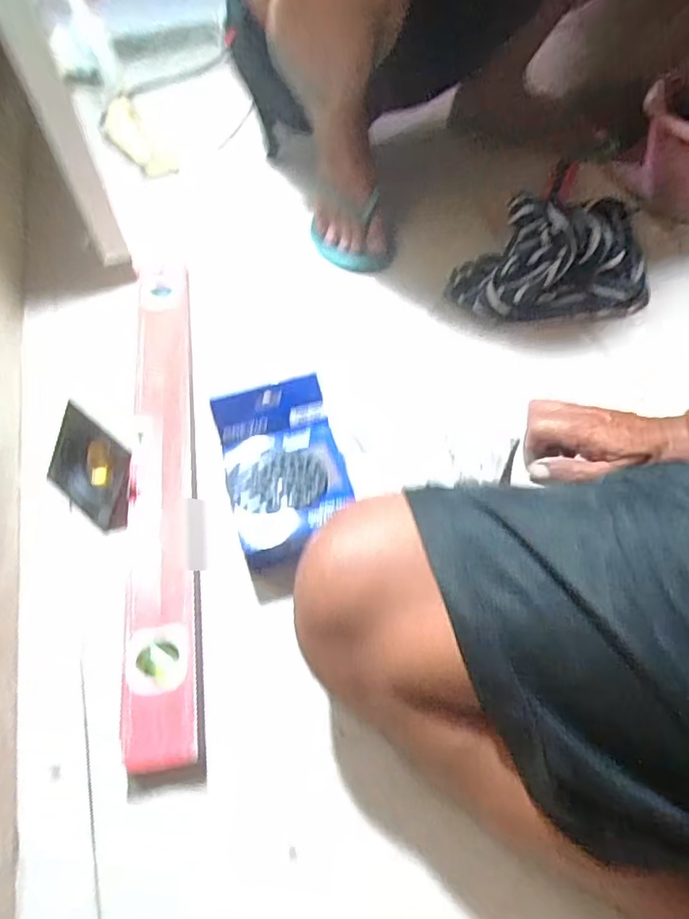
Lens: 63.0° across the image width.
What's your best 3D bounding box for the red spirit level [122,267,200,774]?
[{"bbox_3d":[-0.184,-0.009,0.565,0.081,0.031,0.573,-10,56,-4],"label":"red spirit level"}]

